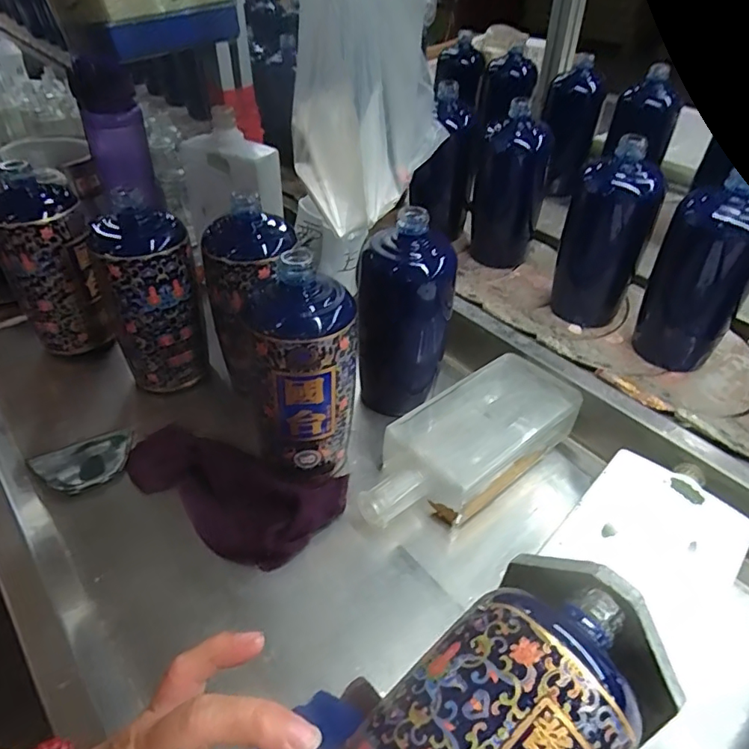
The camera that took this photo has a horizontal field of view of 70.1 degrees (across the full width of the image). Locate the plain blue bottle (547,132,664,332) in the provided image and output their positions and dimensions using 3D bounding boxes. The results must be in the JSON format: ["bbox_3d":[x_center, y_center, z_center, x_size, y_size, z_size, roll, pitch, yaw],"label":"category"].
[{"bbox_3d":[0.242,-0.142,0.563,0.060,0.177,0.063,-19,45,-19],"label":"plain blue bottle"}]

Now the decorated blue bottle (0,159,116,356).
[{"bbox_3d":[-0.316,-0.107,0.528,0.077,0.169,0.068,-26,48,-26],"label":"decorated blue bottle"}]

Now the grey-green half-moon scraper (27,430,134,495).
[{"bbox_3d":[-0.246,0.075,0.455,0.078,0.009,0.056,-23,47,-23],"label":"grey-green half-moon scraper"}]

